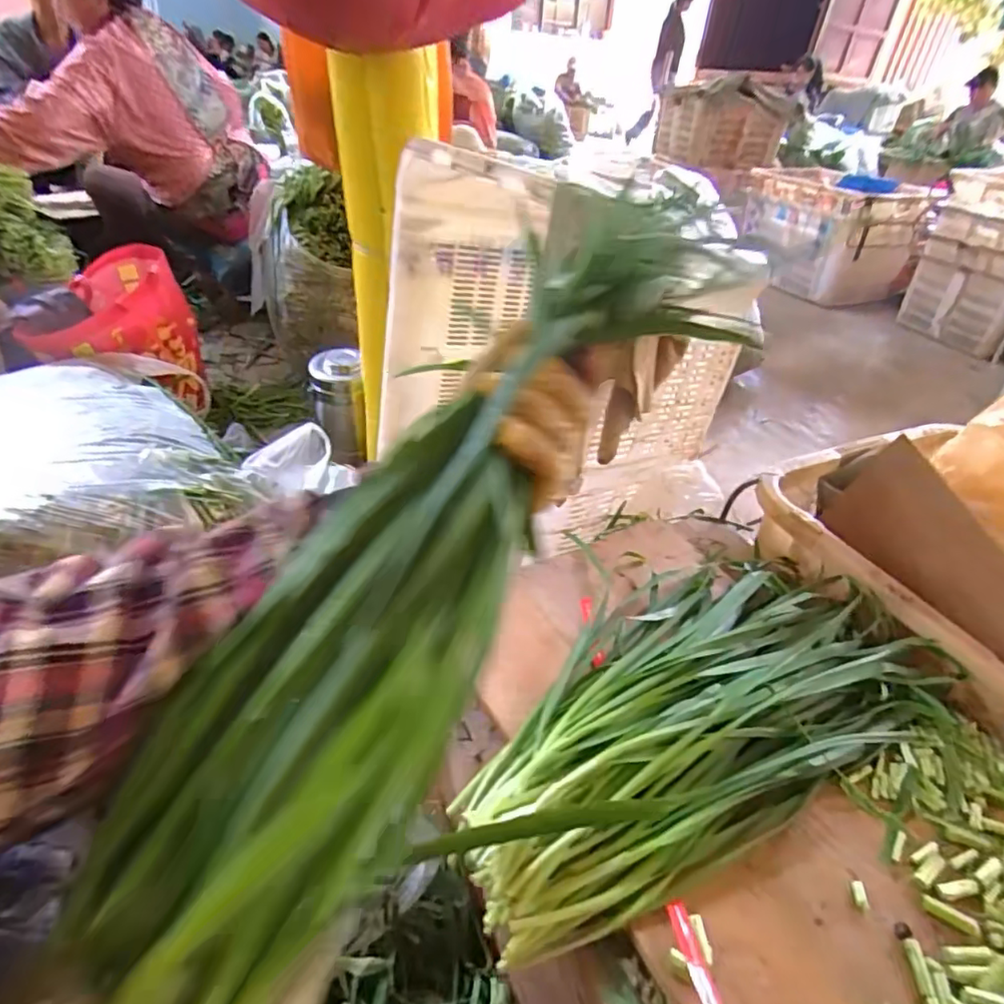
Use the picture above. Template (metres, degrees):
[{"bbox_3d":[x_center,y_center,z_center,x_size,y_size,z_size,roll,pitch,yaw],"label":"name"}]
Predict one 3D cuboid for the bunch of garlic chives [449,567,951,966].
[{"bbox_3d":[0.170,0.156,0.494,0.460,0.048,0.208,-15,40,-23],"label":"bunch of garlic chives"}]

